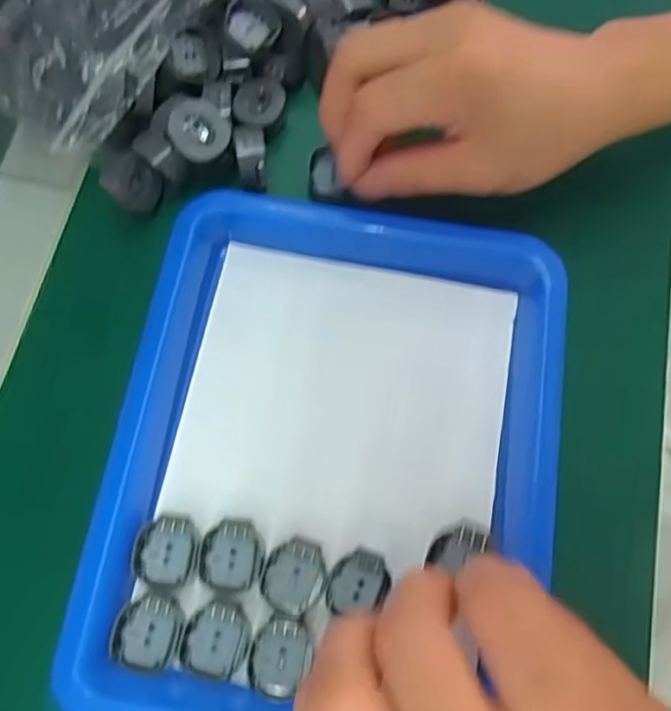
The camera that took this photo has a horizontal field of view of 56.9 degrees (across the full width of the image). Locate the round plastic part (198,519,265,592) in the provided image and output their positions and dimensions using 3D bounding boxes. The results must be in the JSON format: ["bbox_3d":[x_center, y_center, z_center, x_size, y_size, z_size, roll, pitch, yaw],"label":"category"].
[{"bbox_3d":[-0.041,0.080,0.248,0.025,0.004,0.026,0,71,1],"label":"round plastic part"}]

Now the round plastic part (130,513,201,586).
[{"bbox_3d":[-0.067,0.077,0.246,0.024,0.005,0.027,12,72,5],"label":"round plastic part"}]

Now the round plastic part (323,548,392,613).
[{"bbox_3d":[0.009,0.089,0.245,0.023,0.004,0.024,0,71,1],"label":"round plastic part"}]

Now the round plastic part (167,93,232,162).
[{"bbox_3d":[-0.063,-0.103,0.282,0.027,0.008,0.029,0,71,1],"label":"round plastic part"}]

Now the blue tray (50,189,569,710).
[{"bbox_3d":[-0.001,0.043,0.258,0.188,0.031,0.218,8,72,4],"label":"blue tray"}]

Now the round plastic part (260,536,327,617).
[{"bbox_3d":[-0.016,0.087,0.245,0.024,0.004,0.028,26,74,10],"label":"round plastic part"}]

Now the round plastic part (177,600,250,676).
[{"bbox_3d":[-0.046,0.109,0.238,0.024,0.004,0.026,0,71,1],"label":"round plastic part"}]

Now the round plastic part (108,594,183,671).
[{"bbox_3d":[-0.072,0.106,0.238,0.025,0.004,0.026,0,71,1],"label":"round plastic part"}]

